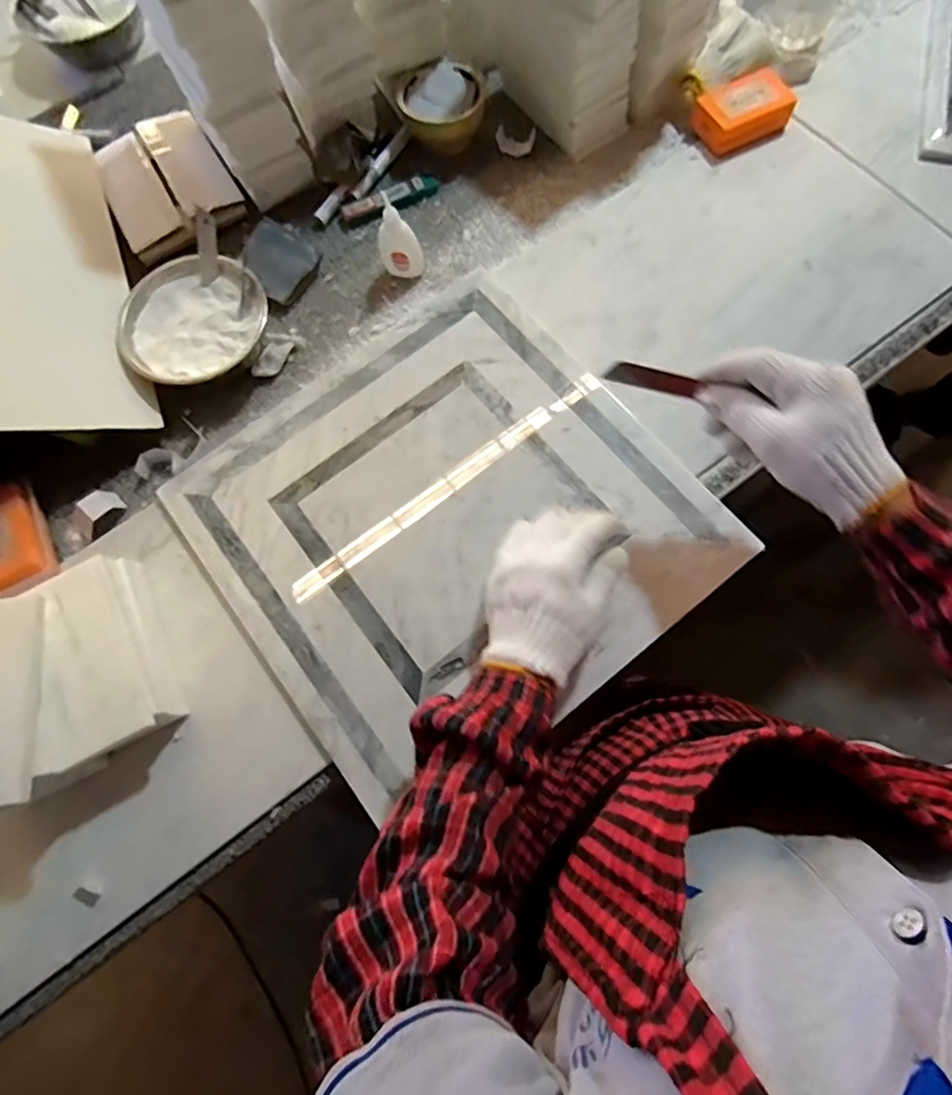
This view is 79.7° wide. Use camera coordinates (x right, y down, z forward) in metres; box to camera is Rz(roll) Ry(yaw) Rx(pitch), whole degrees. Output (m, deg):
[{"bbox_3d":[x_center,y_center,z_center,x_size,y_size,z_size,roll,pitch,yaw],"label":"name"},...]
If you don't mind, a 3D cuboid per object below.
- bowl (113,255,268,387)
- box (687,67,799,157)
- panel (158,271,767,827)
[{"bbox_3d":[-0.286,-0.226,0.582,0.131,0.040,0.145,39,79,12],"label":"bowl"},{"bbox_3d":[0.298,-0.484,0.630,0.093,0.032,0.067,-21,74,-4],"label":"box"},{"bbox_3d":[-0.026,-0.027,0.515,0.390,0.019,0.385,-38,76,-9],"label":"panel"}]

